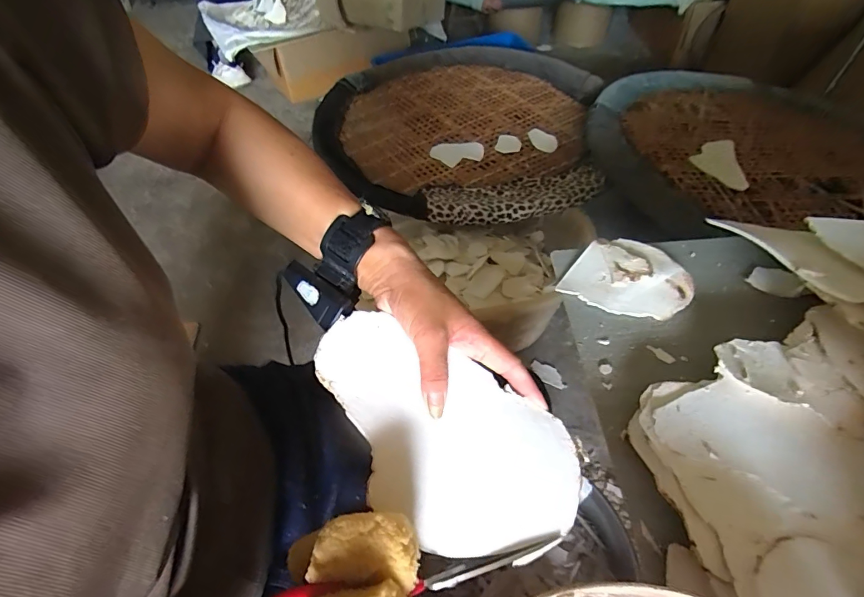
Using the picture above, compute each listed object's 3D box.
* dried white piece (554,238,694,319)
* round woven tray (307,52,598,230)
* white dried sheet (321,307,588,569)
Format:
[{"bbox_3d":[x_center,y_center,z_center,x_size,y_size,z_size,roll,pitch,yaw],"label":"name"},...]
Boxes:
[{"bbox_3d":[0.223,-0.027,0.490,0.131,0.019,0.100,15,53,16],"label":"dried white piece"},{"bbox_3d":[0.108,-0.535,1.263,0.881,0.070,0.859,-2,50,2],"label":"round woven tray"},{"bbox_3d":[0.003,0.097,0.309,0.208,0.010,0.119,33,64,7],"label":"white dried sheet"}]

